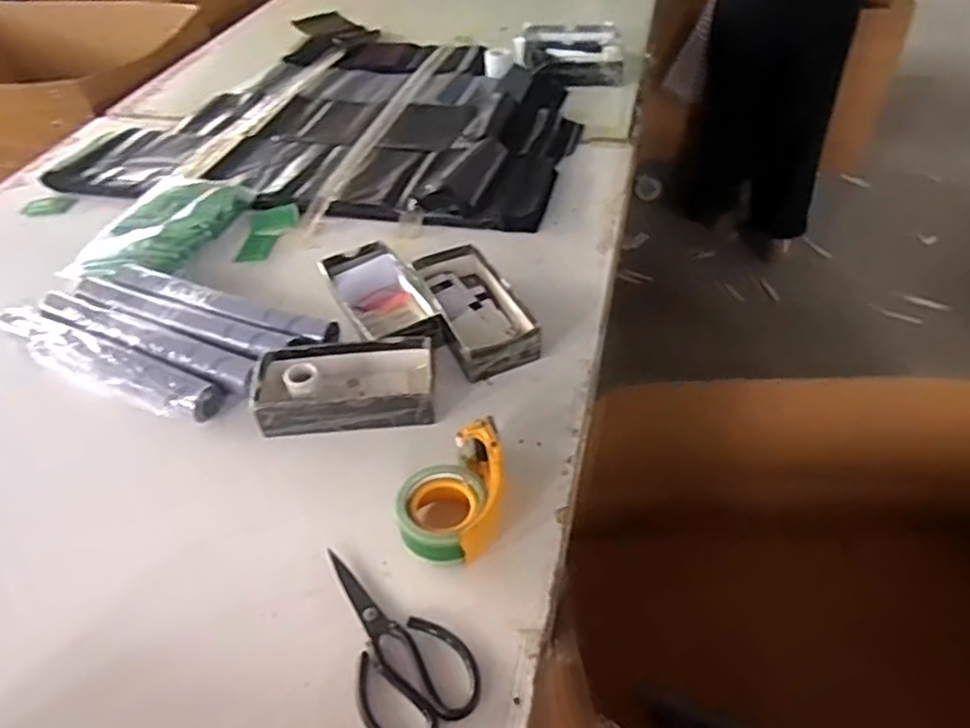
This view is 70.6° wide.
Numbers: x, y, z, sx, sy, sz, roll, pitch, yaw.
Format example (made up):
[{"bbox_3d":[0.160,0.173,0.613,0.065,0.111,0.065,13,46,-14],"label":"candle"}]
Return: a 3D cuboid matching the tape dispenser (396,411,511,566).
[{"bbox_3d":[-0.028,0.136,0.725,0.090,0.058,0.156,21,49,26],"label":"tape dispenser"}]

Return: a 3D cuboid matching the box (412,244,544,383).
[{"bbox_3d":[-0.015,-0.082,0.949,0.115,0.045,0.237,-18,44,-13],"label":"box"}]

